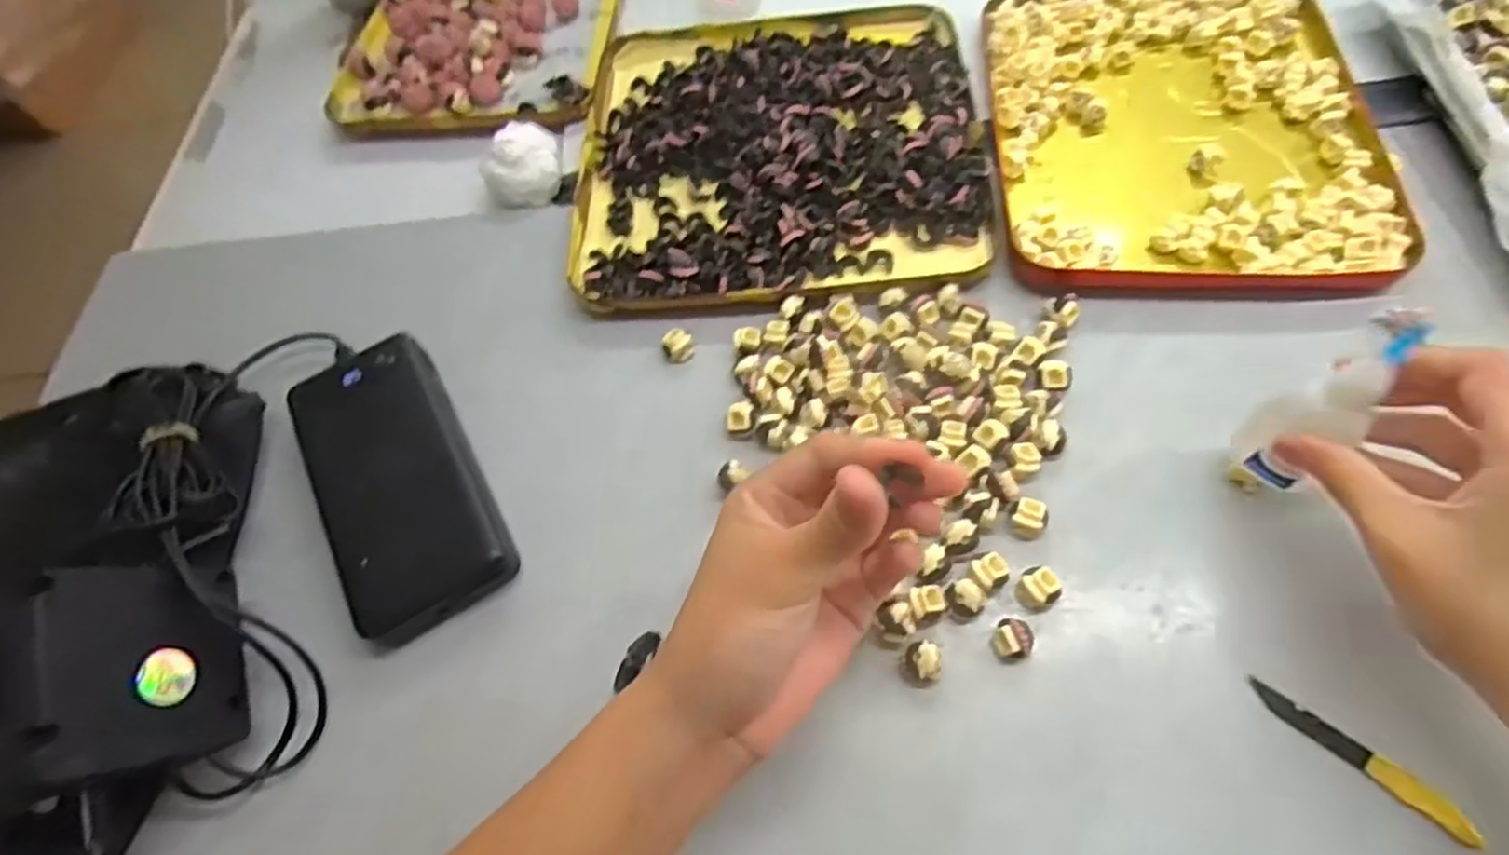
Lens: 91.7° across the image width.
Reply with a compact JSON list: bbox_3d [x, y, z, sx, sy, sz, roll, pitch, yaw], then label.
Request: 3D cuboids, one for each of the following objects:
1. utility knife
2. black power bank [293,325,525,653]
[{"bbox_3d":[0.230,0.124,0.278,0.080,0.007,0.011,36,72,23],"label":"utility knife"},{"bbox_3d":[-0.178,0.025,0.365,0.072,0.022,0.156,-30,62,-9],"label":"black power bank"}]

